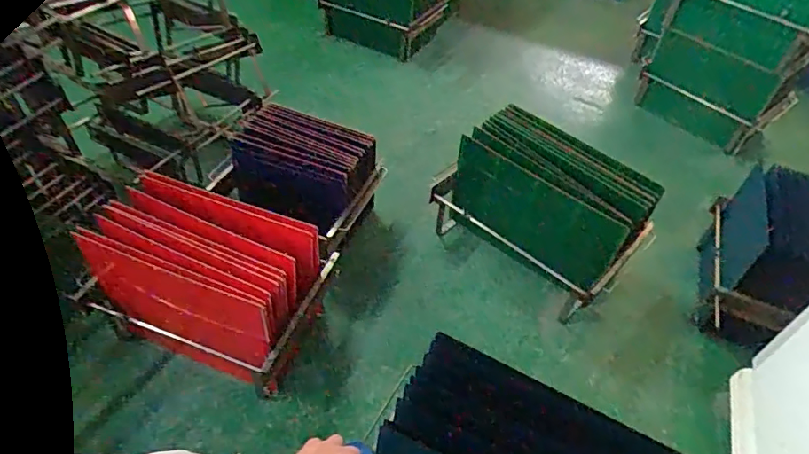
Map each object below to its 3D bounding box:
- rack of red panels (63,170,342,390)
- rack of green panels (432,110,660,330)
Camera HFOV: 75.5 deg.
[{"bbox_3d":[-0.538,0.137,1.449,0.582,0.343,0.367,21,47,13],"label":"rack of red panels"},{"bbox_3d":[0.475,-0.076,1.820,0.415,0.351,0.682,-32,57,-32],"label":"rack of green panels"}]

